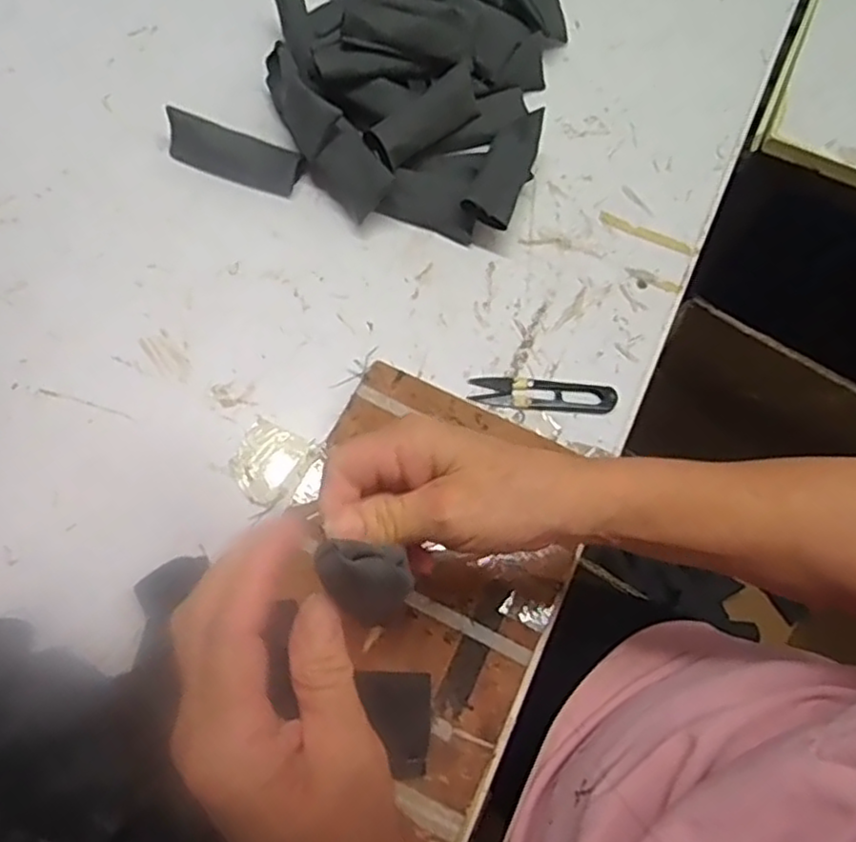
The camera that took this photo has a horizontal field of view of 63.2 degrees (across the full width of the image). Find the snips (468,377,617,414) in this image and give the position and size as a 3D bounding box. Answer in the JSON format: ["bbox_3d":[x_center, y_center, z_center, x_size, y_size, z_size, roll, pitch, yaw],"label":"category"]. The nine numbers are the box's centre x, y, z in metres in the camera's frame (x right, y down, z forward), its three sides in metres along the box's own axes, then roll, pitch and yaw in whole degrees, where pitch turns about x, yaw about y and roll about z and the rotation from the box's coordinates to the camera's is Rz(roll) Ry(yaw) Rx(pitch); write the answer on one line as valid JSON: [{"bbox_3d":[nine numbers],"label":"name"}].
[{"bbox_3d":[0.081,-0.019,0.486,0.100,0.009,0.022,6,69,2],"label":"snips"}]

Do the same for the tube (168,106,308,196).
[{"bbox_3d":[-0.148,-0.209,0.540,0.104,0.033,0.033,19,70,7],"label":"tube"}]

